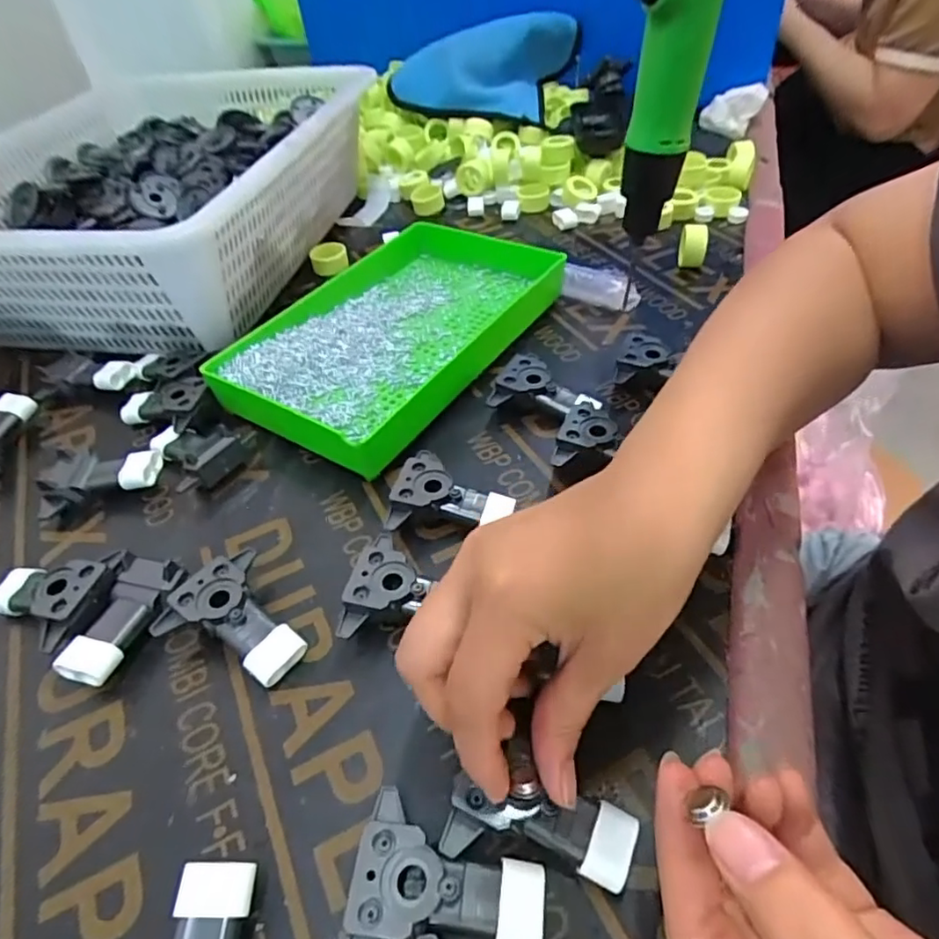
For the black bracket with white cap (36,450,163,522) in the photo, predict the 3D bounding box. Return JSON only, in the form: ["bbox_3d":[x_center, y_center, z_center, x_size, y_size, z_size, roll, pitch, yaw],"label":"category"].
[{"bbox_3d":[-0.226,0.005,0.368,0.069,0.021,0.038,-14,46,-7],"label":"black bracket with white cap"}]

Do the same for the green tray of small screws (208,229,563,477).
[{"bbox_3d":[-0.053,-0.102,0.436,0.160,0.033,0.241,22,52,25],"label":"green tray of small screws"}]

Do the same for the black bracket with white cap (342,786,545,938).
[{"bbox_3d":[-0.006,0.147,0.208,0.063,0.026,0.055,1,46,8],"label":"black bracket with white cap"}]

